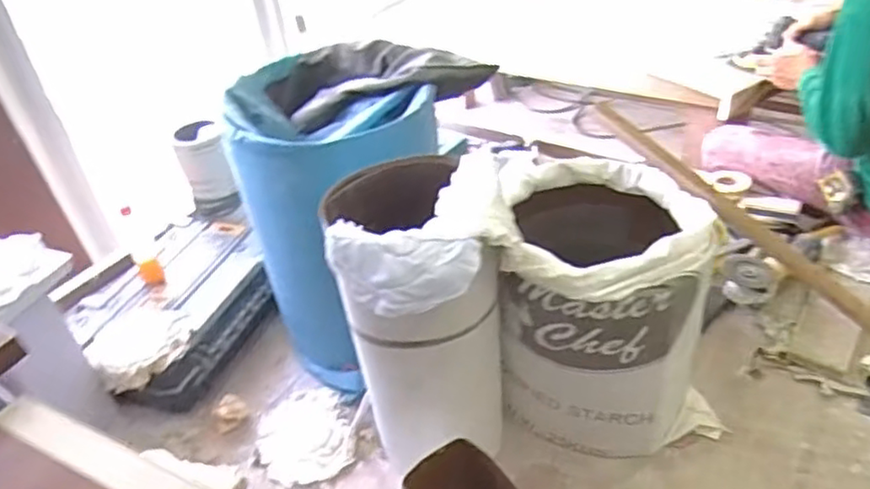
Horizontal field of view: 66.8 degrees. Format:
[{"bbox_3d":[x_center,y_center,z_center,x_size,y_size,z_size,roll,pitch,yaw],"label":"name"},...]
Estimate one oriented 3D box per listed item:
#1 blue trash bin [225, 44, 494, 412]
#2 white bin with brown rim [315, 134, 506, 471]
[{"bbox_3d":[-0.144,-0.057,1.237,0.341,0.531,0.379,26,48,34],"label":"blue trash bin"},{"bbox_3d":[-0.005,0.123,0.950,0.220,0.455,0.220,-10,38,-5],"label":"white bin with brown rim"}]

